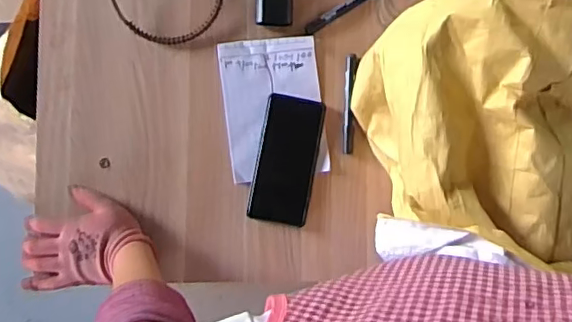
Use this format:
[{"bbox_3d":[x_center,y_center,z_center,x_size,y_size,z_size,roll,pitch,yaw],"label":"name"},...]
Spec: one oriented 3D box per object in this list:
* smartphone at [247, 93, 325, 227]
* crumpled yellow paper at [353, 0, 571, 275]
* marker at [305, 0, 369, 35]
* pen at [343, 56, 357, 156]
[{"bbox_3d":[0.001,-0.002,0.732,0.077,0.007,0.165,11,85,-3],"label":"smartphone"},{"bbox_3d":[0.211,-0.023,0.629,0.239,0.234,0.288,0,86,-4],"label":"crumpled yellow paper"},{"bbox_3d":[0.082,-0.207,0.743,0.126,0.017,0.015,-32,88,-6],"label":"marker"},{"bbox_3d":[0.083,-0.076,0.735,0.013,0.015,0.131,3,85,-4],"label":"pen"}]

